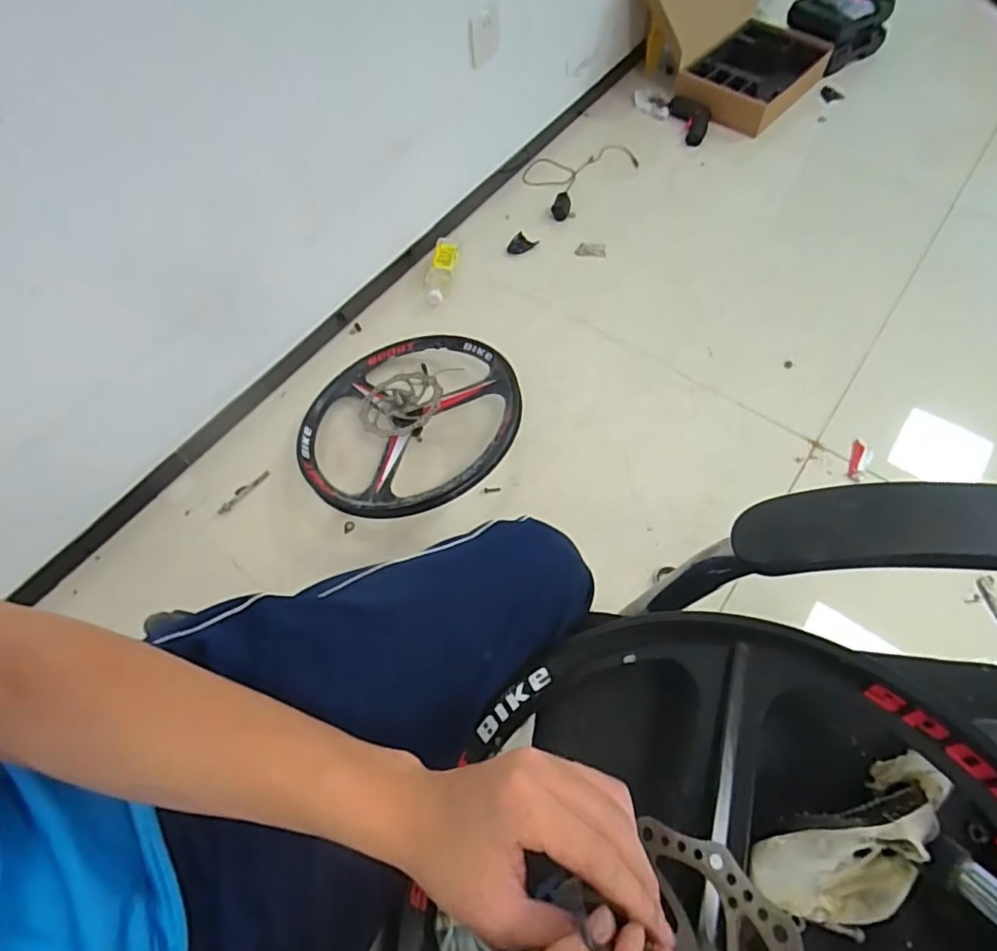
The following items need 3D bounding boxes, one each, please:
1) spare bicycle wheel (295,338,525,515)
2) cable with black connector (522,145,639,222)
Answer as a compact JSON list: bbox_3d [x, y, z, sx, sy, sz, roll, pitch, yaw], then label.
[{"bbox_3d":[-0.165,-0.104,1.034,0.405,0.086,0.388,-1,62,2],"label":"spare bicycle wheel"},{"bbox_3d":[0.191,-0.763,1.451,0.239,0.035,0.271,34,69,19],"label":"cable with black connector"}]

